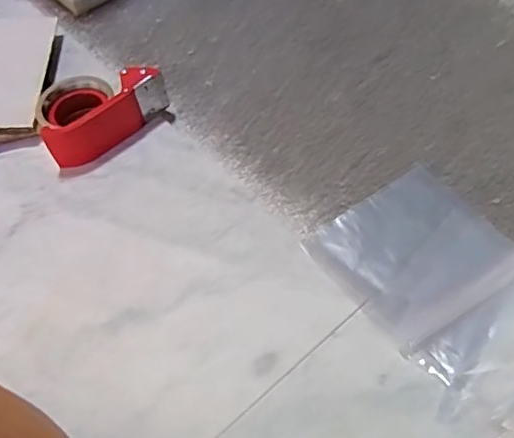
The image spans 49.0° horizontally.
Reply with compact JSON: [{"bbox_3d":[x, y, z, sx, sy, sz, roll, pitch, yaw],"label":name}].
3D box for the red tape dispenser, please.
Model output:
[{"bbox_3d":[-0.172,-0.128,0.639,0.150,0.058,0.088,-24,56,-13],"label":"red tape dispenser"}]

